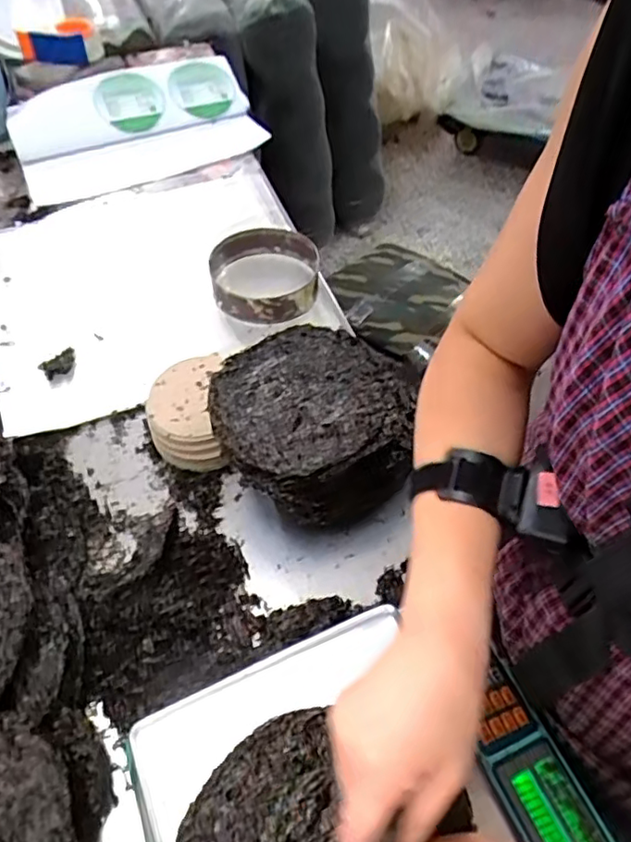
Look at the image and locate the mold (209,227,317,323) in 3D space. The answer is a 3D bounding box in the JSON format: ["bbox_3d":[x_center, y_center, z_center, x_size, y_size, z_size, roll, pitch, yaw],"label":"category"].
[{"bbox_3d":[-0.078,-0.235,0.966,0.170,0.066,0.184,-1,52,2],"label":"mold"}]

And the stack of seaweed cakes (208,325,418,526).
[{"bbox_3d":[0.001,0.015,0.729,0.221,0.161,0.190,-20,54,-13],"label":"stack of seaweed cakes"}]

